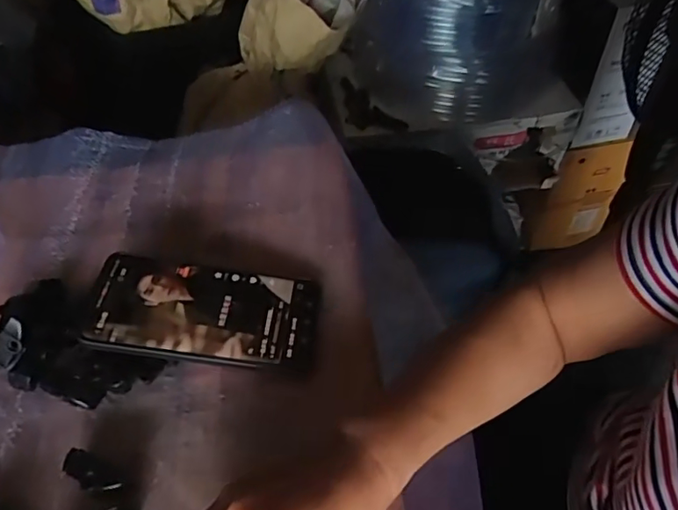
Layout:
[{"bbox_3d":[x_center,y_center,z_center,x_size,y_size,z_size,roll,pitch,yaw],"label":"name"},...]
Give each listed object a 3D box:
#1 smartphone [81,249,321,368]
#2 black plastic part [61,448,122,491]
[{"bbox_3d":[-0.097,0.039,0.383,0.160,0.006,0.077,8,52,-3],"label":"smartphone"},{"bbox_3d":[-0.156,0.137,0.330,0.046,0.019,0.017,25,58,22],"label":"black plastic part"}]

